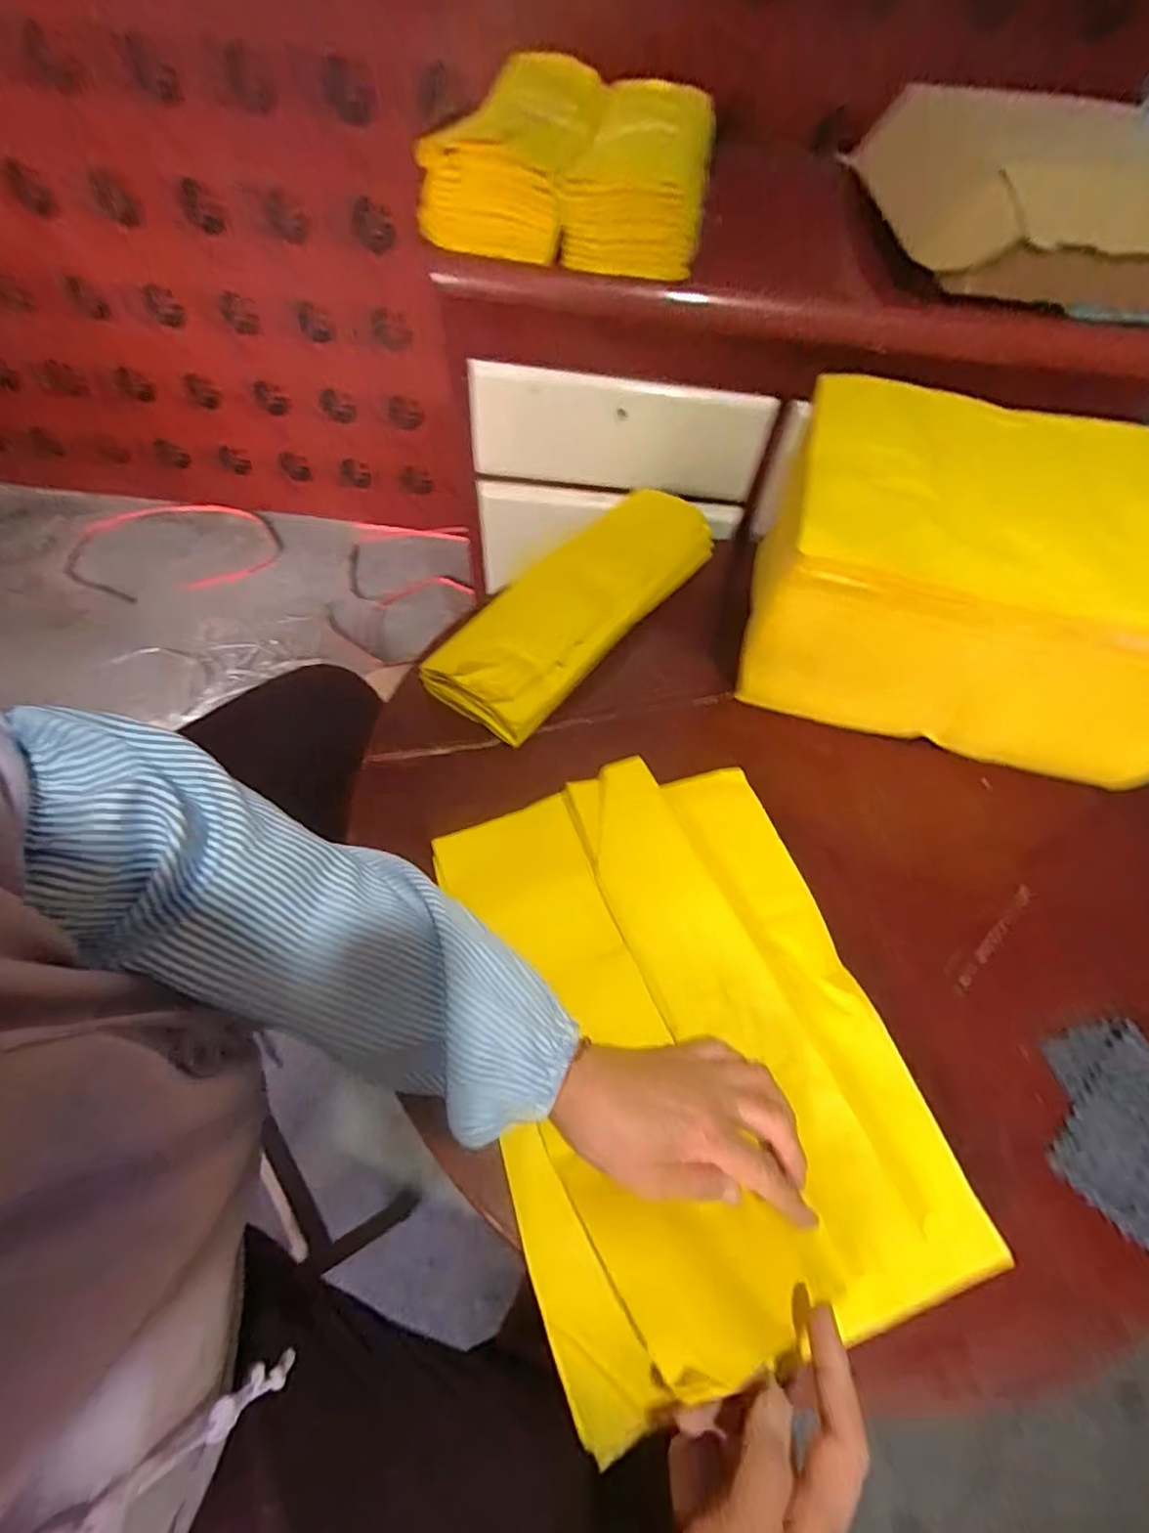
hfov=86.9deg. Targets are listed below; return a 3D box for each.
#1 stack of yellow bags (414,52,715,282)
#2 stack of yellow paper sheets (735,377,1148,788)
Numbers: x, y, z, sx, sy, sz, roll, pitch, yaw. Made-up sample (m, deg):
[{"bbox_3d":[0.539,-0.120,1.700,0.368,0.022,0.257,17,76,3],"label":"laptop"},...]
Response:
[{"bbox_3d":[0.012,-0.595,0.599,0.247,0.081,0.275,14,59,4],"label":"stack of yellow bags"},{"bbox_3d":[0.355,-0.155,0.543,0.349,0.192,0.222,15,59,5],"label":"stack of yellow paper sheets"}]

